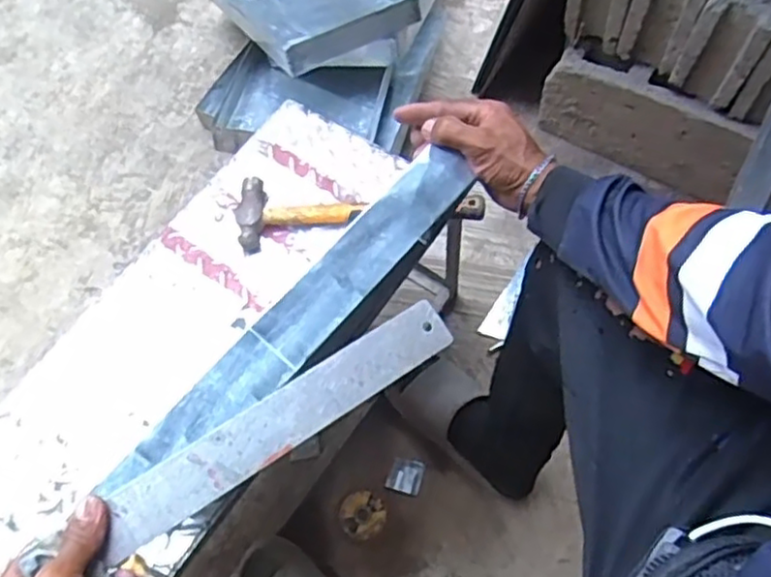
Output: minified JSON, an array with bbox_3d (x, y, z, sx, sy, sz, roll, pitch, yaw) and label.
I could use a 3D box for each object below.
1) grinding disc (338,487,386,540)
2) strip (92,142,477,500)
[{"bbox_3d":[-0.034,0.335,0.991,0.068,0.004,0.067,-1,65,2],"label":"grinding disc"},{"bbox_3d":[-0.060,0.018,0.533,0.047,0.009,0.374,43,72,0],"label":"strip"}]

